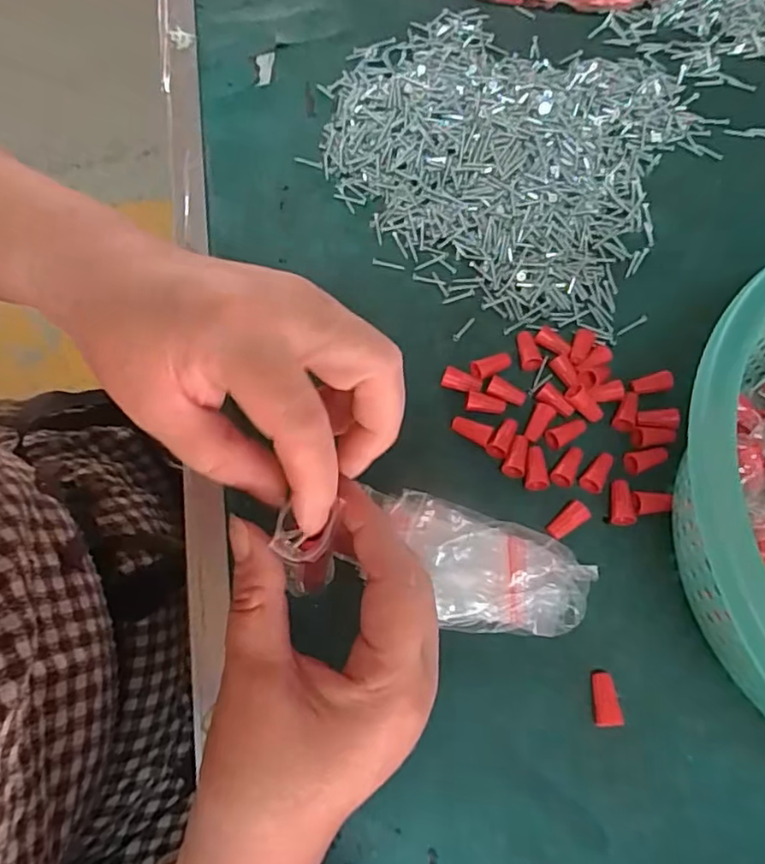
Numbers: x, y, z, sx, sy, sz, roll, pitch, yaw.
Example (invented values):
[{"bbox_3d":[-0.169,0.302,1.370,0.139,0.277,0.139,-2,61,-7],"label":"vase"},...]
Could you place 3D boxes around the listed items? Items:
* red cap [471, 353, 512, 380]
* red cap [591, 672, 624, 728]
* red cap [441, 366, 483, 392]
[{"bbox_3d":[0.064,-0.039,0.351,0.026,0.007,0.012,-22,70,-11],"label":"red cap"},{"bbox_3d":[0.105,0.126,0.285,0.012,0.010,0.024,0,67,-2],"label":"red cap"},{"bbox_3d":[0.045,-0.028,0.347,0.023,0.010,0.011,16,67,4],"label":"red cap"}]

